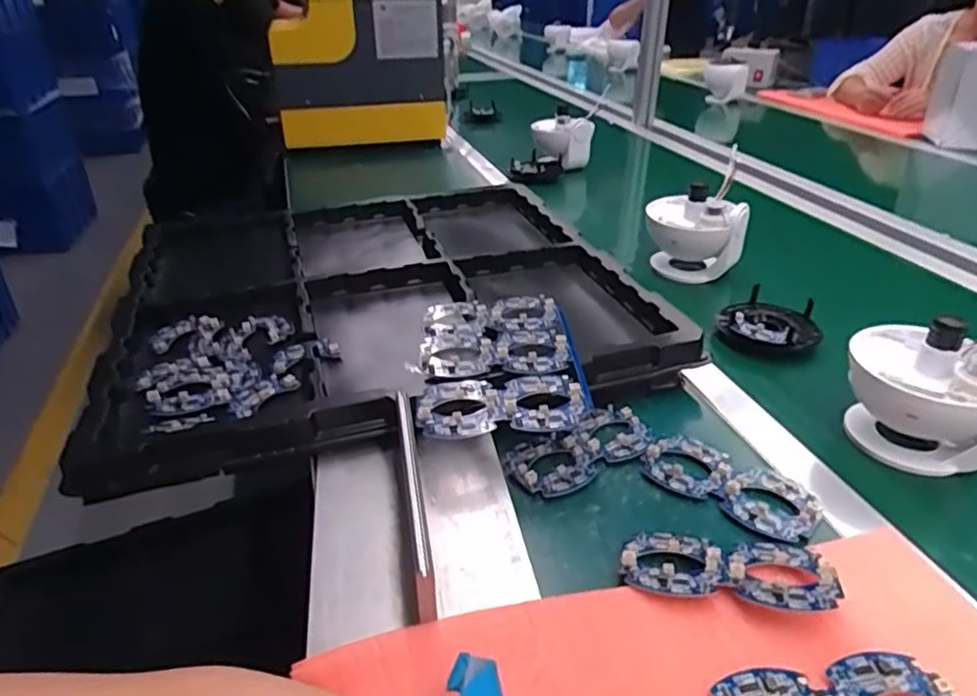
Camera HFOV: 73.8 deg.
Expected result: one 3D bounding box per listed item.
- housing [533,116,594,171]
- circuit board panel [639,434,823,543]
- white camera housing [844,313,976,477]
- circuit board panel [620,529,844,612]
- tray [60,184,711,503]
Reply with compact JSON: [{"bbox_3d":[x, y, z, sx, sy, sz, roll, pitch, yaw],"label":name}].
[{"bbox_3d":[0.138,-0.384,1.225,0.110,0.088,0.072,2,30,3],"label":"housing"},{"bbox_3d":[0.182,0.100,0.490,0.126,0.012,0.063,23,37,34],"label":"circuit board panel"},{"bbox_3d":[0.348,0.041,0.524,0.115,0.131,0.096,25,38,36],"label":"white camera housing"},{"bbox_3d":[0.150,0.137,0.414,0.126,0.008,0.067,1,19,15],"label":"circuit board panel"},{"bbox_3d":[-0.114,-0.058,0.700,0.519,0.076,0.553,-9,31,-15],"label":"tray"}]

